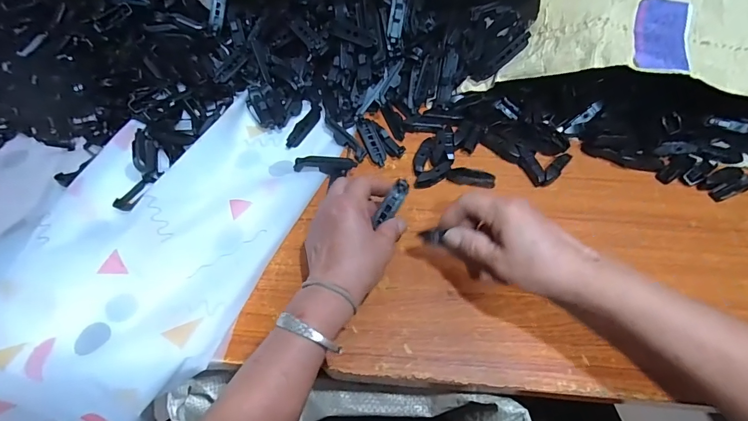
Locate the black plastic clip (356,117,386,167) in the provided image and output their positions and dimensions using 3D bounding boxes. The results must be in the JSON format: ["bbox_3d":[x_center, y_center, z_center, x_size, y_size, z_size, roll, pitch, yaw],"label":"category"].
[{"bbox_3d":[-0.002,-0.085,0.494,0.021,0.021,0.068,-20,60,-10],"label":"black plastic clip"}]

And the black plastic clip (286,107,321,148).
[{"bbox_3d":[-0.089,-0.111,0.519,0.018,0.010,0.075,23,62,15],"label":"black plastic clip"}]

